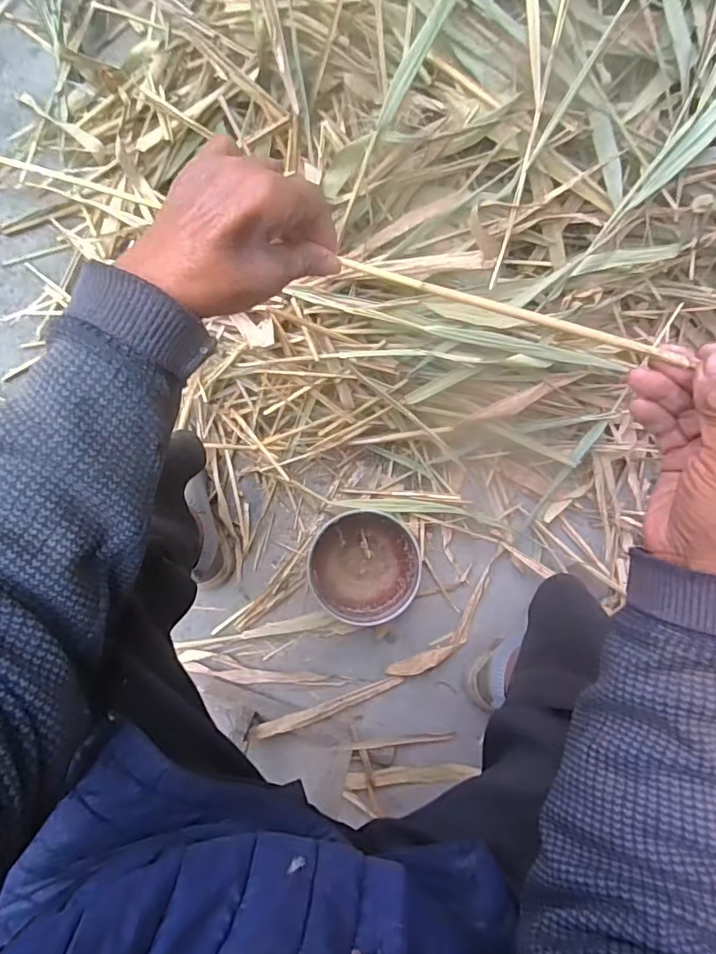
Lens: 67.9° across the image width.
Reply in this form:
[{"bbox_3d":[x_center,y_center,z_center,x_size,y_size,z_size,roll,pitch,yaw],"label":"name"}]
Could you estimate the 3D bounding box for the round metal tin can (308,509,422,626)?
[{"bbox_3d":[0.008,0.130,0.786,0.155,0.071,0.158,0,90,0],"label":"round metal tin can"}]

